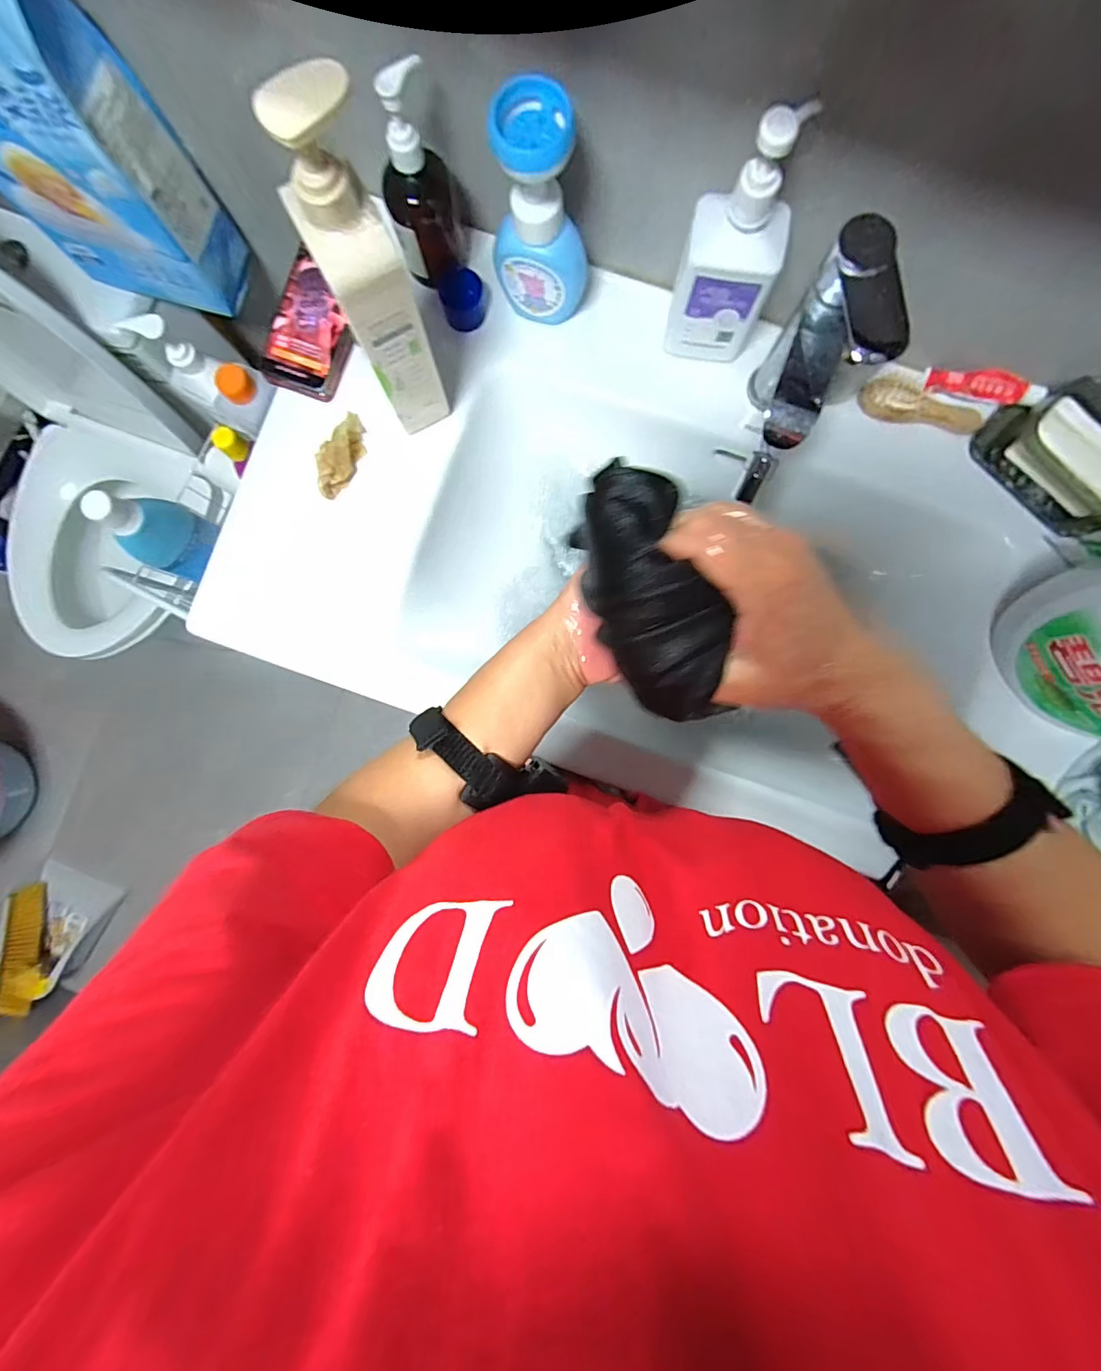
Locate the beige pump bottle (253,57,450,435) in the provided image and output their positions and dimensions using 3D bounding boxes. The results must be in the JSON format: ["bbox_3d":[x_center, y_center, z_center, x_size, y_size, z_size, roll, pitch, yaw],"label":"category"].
[{"bbox_3d":[-0.138,-0.311,0.402,0.062,0.261,0.074,-22,87,0],"label":"beige pump bottle"}]

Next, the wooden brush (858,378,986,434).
[{"bbox_3d":[0.383,-0.289,0.516,0.123,0.019,0.036,8,87,1],"label":"wooden brush"}]

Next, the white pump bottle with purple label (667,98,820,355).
[{"bbox_3d":[0.151,-0.363,0.426,0.085,0.194,0.045,6,87,1],"label":"white pump bottle with purple label"}]

